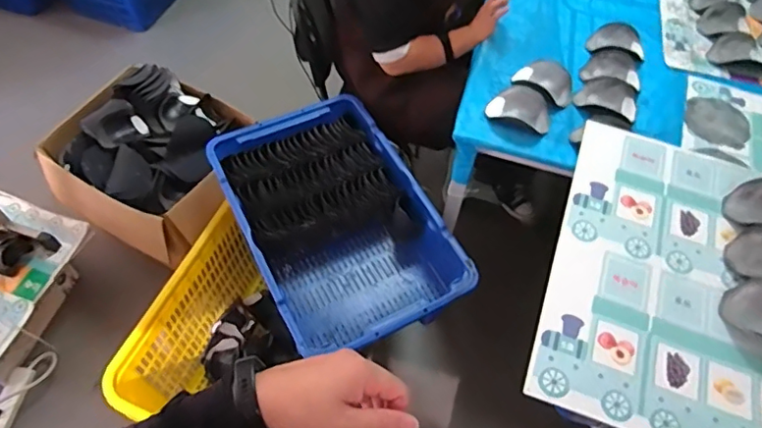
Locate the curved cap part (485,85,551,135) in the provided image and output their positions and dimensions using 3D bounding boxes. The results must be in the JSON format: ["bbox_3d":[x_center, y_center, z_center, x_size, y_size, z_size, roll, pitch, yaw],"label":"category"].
[{"bbox_3d":[0.317,-0.244,1.253,0.139,0.029,0.117,17,57,8],"label":"curved cap part"}]

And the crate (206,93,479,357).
[{"bbox_3d":[-0.117,0.037,1.415,0.440,0.181,0.668,-23,61,-17],"label":"crate"}]

